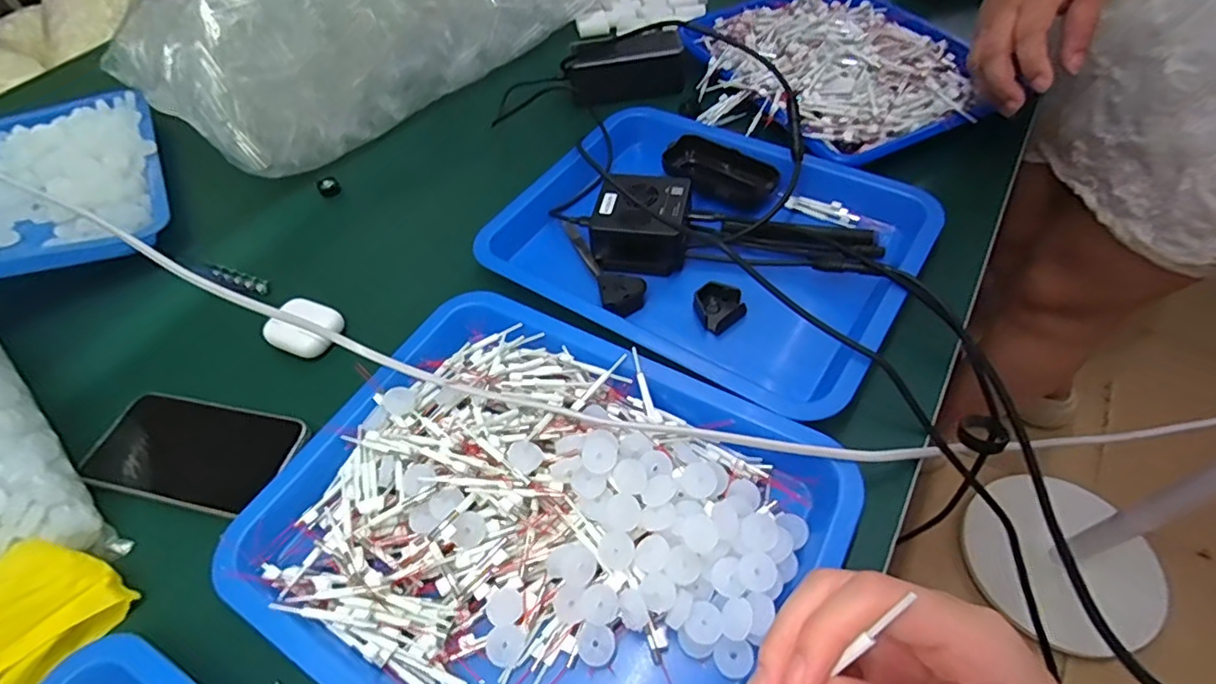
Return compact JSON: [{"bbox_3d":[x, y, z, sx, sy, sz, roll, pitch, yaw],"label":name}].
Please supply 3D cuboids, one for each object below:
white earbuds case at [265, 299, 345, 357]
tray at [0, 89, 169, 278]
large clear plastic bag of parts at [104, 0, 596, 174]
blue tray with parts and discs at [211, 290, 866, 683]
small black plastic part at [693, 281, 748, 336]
[{"bbox_3d":[-0.252,-0.011,0.477,0.059,0.023,0.048,20,58,19],"label":"white earbuds case"},{"bbox_3d":[-0.635,-0.162,0.605,0.287,0.034,0.313,-27,56,-14],"label":"tray"},{"bbox_3d":[-0.266,-0.421,0.697,0.565,0.172,0.275,-40,60,-22],"label":"large clear plastic bag of parts"},{"bbox_3d":[-0.044,0.110,0.352,0.329,0.044,0.261,24,59,21],"label":"blue tray with parts and discs"},{"bbox_3d":[0.086,-0.028,0.455,0.037,0.021,0.036,-34,58,-19],"label":"small black plastic part"}]

